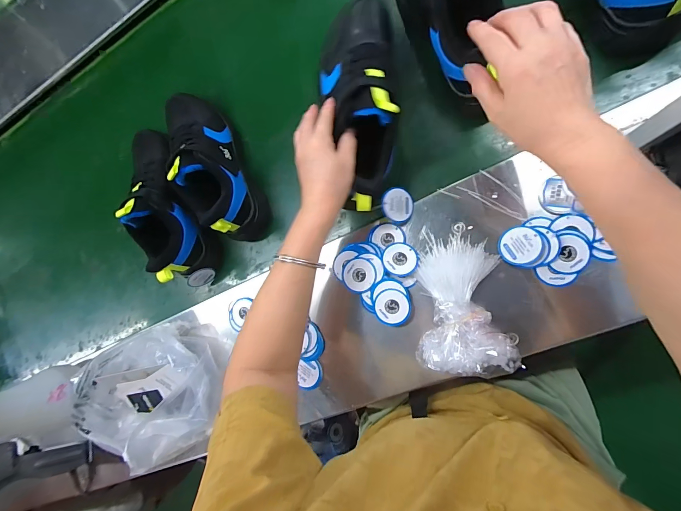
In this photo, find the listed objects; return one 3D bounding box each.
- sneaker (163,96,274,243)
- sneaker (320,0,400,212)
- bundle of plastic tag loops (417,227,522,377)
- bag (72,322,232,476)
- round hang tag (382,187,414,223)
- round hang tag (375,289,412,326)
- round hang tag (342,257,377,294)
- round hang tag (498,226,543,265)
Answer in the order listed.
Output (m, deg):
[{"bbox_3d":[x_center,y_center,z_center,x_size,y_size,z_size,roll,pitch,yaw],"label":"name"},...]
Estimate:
[{"bbox_3d":[-0.219,-0.151,0.523,0.095,0.117,0.276,-27,87,6],"label":"sneaker"},{"bbox_3d":[0.021,-0.206,0.407,0.107,0.083,0.286,-5,78,7],"label":"sneaker"},{"bbox_3d":[0.160,0.060,0.409,0.112,0.047,0.171,1,90,7],"label":"bundle of plastic tag loops"},{"bbox_3d":[-0.288,0.215,0.527,0.210,0.130,0.185,6,91,7],"label":"bag"},{"bbox_3d":[0.080,-0.070,0.449,0.046,0.004,0.048,1,88,-17],"label":"round hang tag"},{"bbox_3d":[0.071,0.071,0.438,0.047,0.006,0.049,0,90,16],"label":"round hang tag"},{"bbox_3d":[0.026,0.028,0.457,0.048,0.004,0.050,-1,88,17],"label":"round hang tag"},{"bbox_3d":[0.224,-0.013,0.403,0.047,0.005,0.047,-4,83,33],"label":"round hang tag"}]

